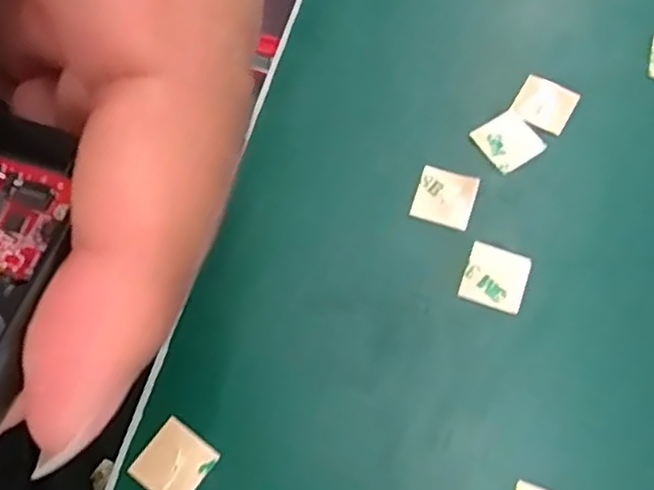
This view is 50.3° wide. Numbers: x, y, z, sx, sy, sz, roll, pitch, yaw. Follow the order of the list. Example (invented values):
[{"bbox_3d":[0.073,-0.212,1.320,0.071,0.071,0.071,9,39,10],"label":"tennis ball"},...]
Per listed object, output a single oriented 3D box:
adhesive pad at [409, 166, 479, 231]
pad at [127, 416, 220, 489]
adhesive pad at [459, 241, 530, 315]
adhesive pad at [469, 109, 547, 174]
[{"bbox_3d":[0.031,-0.013,0.182,0.015,0.004,0.016,17,69,9],"label":"adhesive pad"},{"bbox_3d":[-0.035,0.050,0.158,0.015,0.004,0.016,34,72,15],"label":"pad"},{"bbox_3d":[0.042,0.008,0.174,0.015,0.004,0.015,19,71,10],"label":"adhesive pad"},{"bbox_3d":[0.049,-0.028,0.189,0.015,0.004,0.015,-31,75,-9],"label":"adhesive pad"}]

